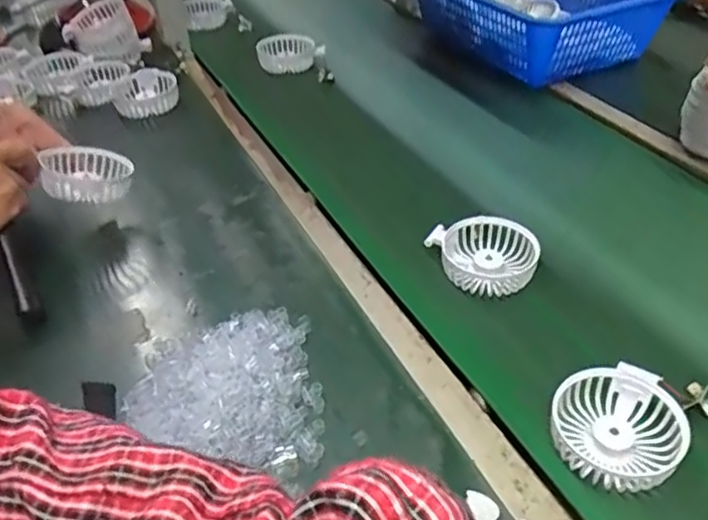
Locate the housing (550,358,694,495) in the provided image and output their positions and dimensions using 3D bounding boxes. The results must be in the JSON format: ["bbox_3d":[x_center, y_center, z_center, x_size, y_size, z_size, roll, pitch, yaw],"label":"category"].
[{"bbox_3d":[0.195,0.120,0.472,0.090,0.029,0.085,-28,45,-30],"label":"housing"}]

